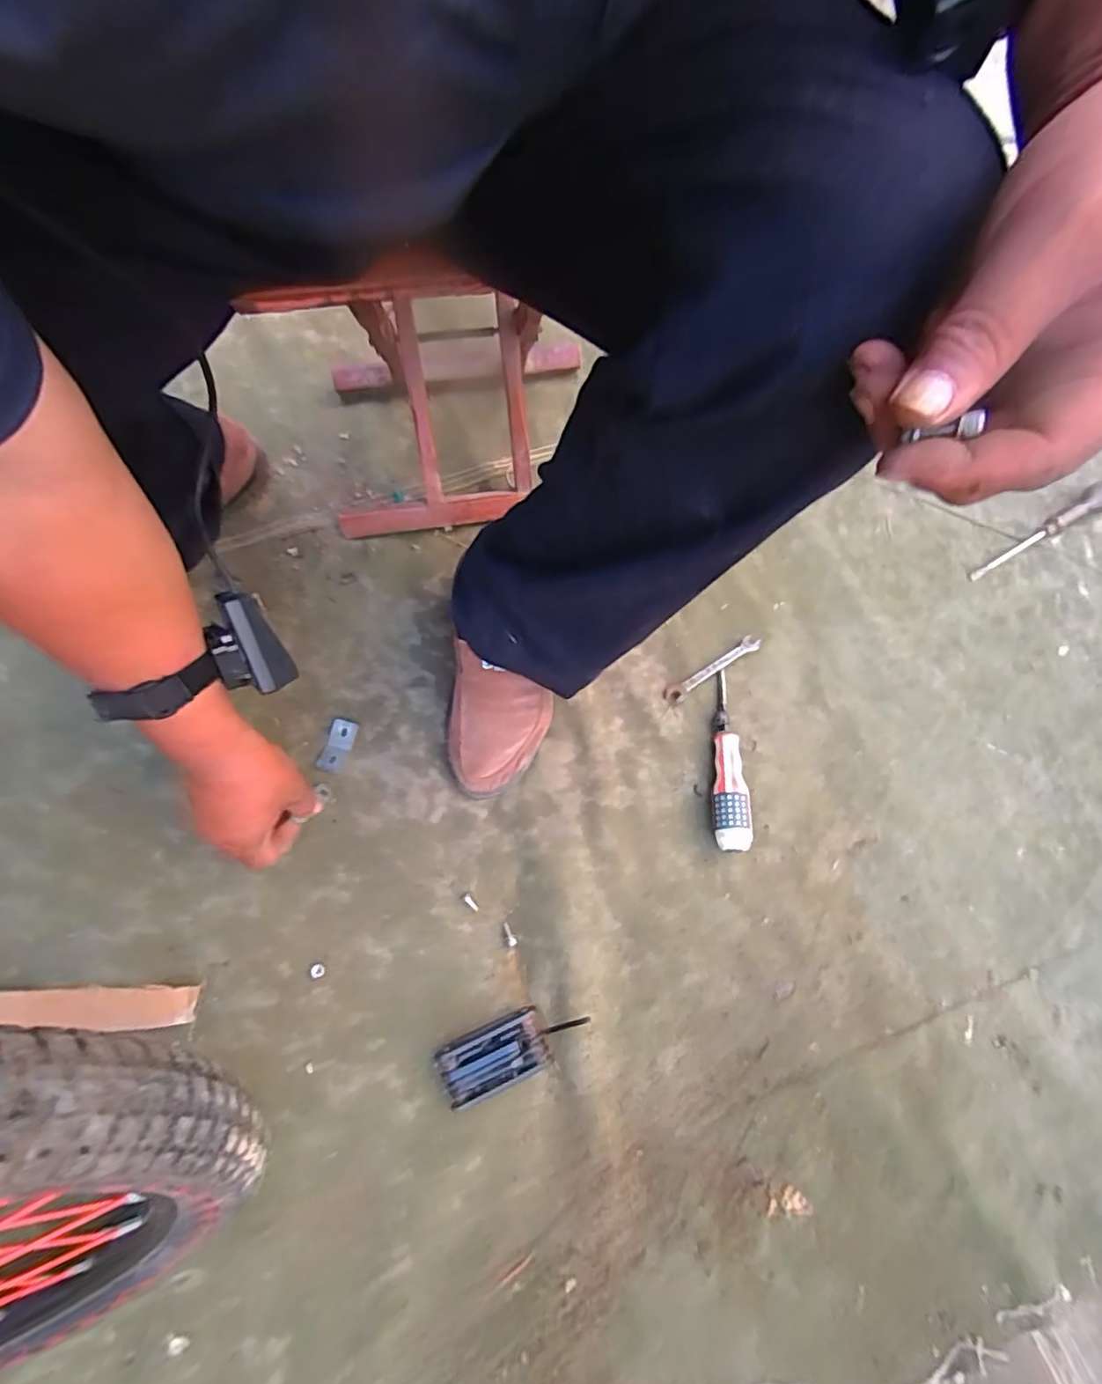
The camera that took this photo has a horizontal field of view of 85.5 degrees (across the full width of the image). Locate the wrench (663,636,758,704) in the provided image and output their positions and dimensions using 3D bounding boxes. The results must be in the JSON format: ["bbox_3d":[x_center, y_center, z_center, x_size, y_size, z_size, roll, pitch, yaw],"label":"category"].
[{"bbox_3d":[0.171,-0.025,0.633,0.121,0.008,0.021,-31,71,-12],"label":"wrench"}]

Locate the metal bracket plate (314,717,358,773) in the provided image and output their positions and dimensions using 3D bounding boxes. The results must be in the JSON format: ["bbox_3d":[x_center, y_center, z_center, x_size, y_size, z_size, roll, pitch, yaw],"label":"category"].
[{"bbox_3d":[-0.212,0.053,0.593,0.026,0.008,0.054,15,69,6],"label":"metal bracket plate"}]

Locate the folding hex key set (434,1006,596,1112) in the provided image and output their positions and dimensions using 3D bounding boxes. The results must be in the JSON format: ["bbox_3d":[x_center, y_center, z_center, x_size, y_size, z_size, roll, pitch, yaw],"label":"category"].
[{"bbox_3d":[-0.032,0.293,0.489,0.117,0.027,0.047,-21,69,-8],"label":"folding hex key set"}]

